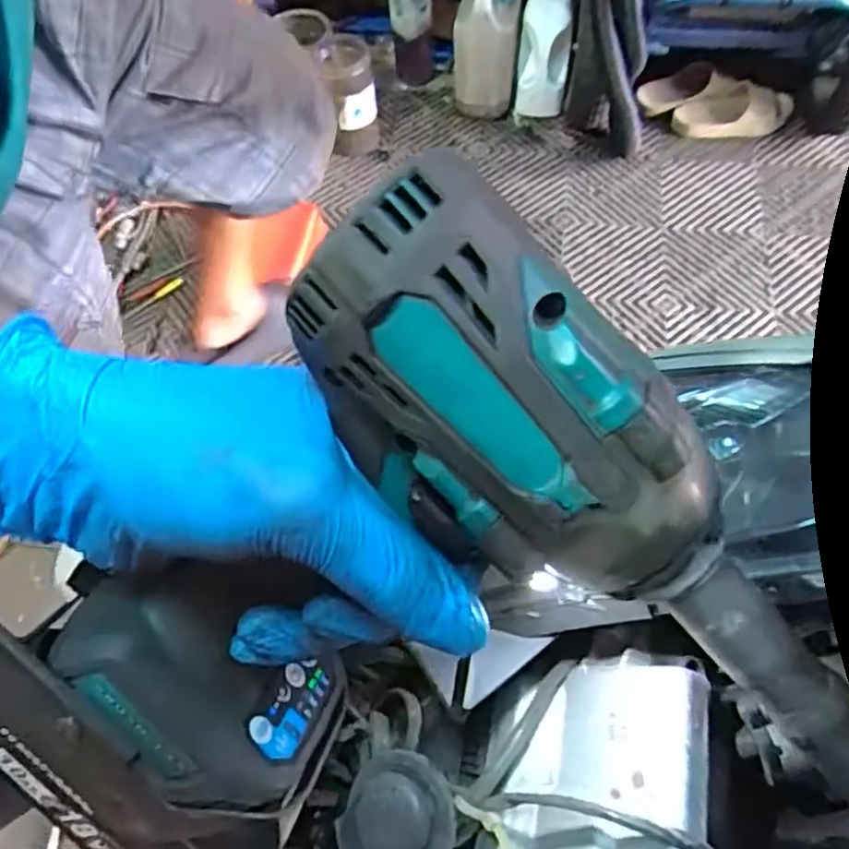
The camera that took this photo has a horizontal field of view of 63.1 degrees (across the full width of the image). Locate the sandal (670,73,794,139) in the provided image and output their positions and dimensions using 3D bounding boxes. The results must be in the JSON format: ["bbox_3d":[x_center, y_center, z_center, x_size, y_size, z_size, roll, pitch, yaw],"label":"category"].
[{"bbox_3d":[0.680,-0.697,1.530,0.246,0.074,0.115,3,63,5],"label":"sandal"}]

